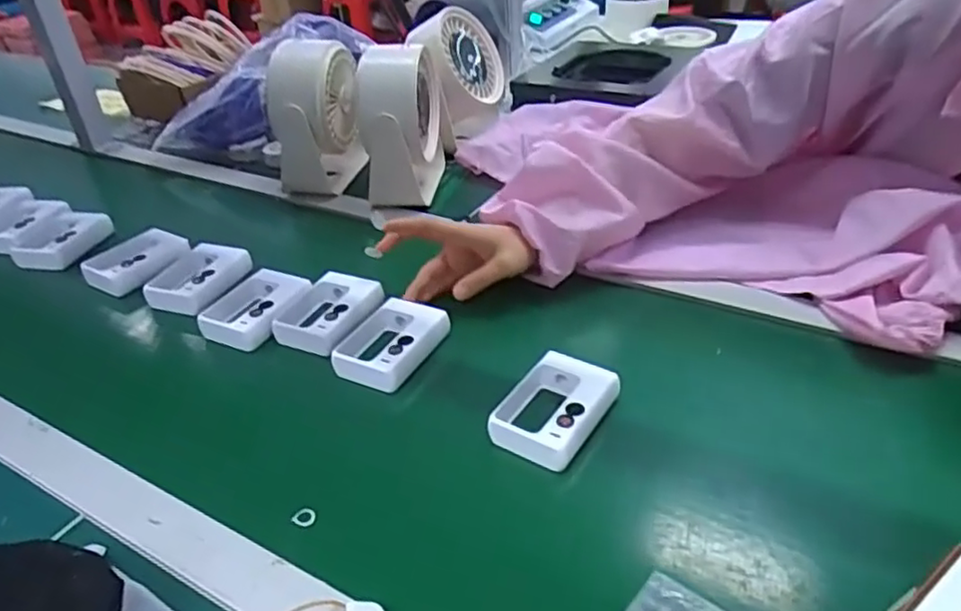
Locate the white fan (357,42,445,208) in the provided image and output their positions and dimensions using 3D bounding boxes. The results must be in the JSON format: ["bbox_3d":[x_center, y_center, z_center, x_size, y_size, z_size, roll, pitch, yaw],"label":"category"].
[{"bbox_3d":[-0.094,-0.214,0.815,0.068,0.190,0.149,1,34,9],"label":"white fan"}]

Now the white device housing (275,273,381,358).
[{"bbox_3d":[-0.145,0.006,0.641,0.075,0.020,0.101,10,36,21],"label":"white device housing"}]

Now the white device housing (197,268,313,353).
[{"bbox_3d":[-0.221,0.000,0.657,0.076,0.021,0.104,10,36,21],"label":"white device housing"}]

